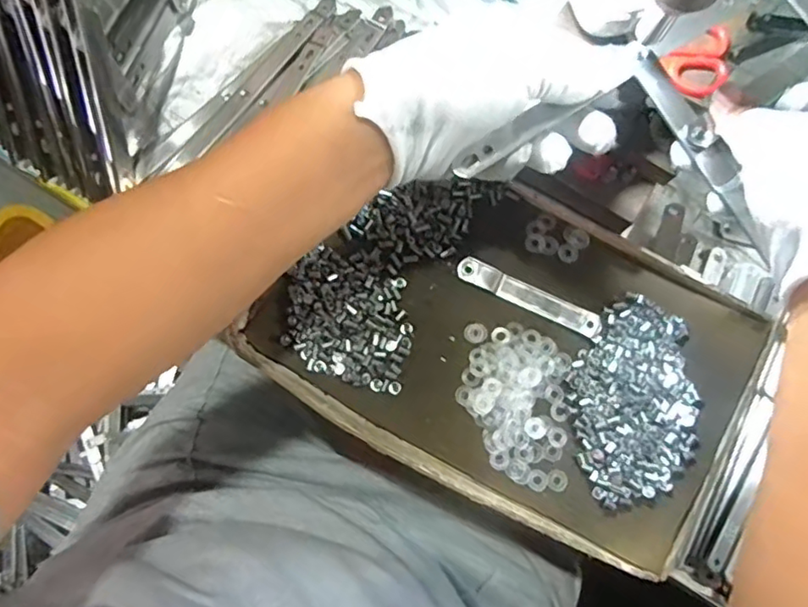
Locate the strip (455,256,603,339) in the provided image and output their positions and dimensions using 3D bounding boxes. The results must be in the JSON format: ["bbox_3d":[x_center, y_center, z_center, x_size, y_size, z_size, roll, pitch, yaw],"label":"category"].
[{"bbox_3d":[0.083,-0.004,0.389,0.098,0.004,0.017,26,80,4],"label":"strip"}]

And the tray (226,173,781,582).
[{"bbox_3d":[0.068,0.026,0.379,0.291,0.020,0.191,29,80,4],"label":"tray"}]

